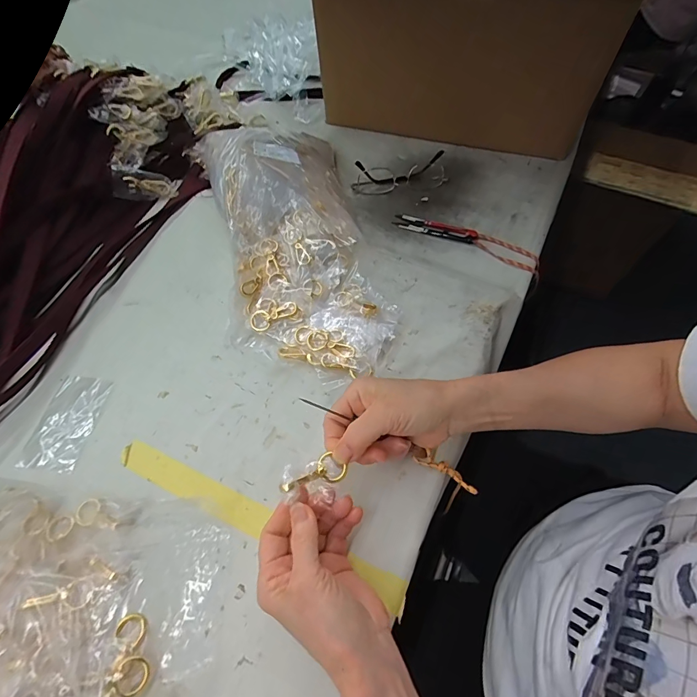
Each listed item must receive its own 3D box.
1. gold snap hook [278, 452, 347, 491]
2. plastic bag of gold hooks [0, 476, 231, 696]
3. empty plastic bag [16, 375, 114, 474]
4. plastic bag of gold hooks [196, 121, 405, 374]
[{"bbox_3d":[-0.026,0.091,0.284,0.049,0.006,0.021,-11,60,-20],"label":"gold snap hook"},{"bbox_3d":[-0.230,0.185,0.276,0.261,0.046,0.175,1,60,1],"label":"plastic bag of gold hooks"},{"bbox_3d":[-0.264,0.067,0.366,0.052,0.004,0.090,5,60,4],"label":"empty plastic bag"},{"bbox_3d":[-0.063,-0.135,0.433,0.176,0.102,0.344,-19,73,-10],"label":"plastic bag of gold hooks"}]

